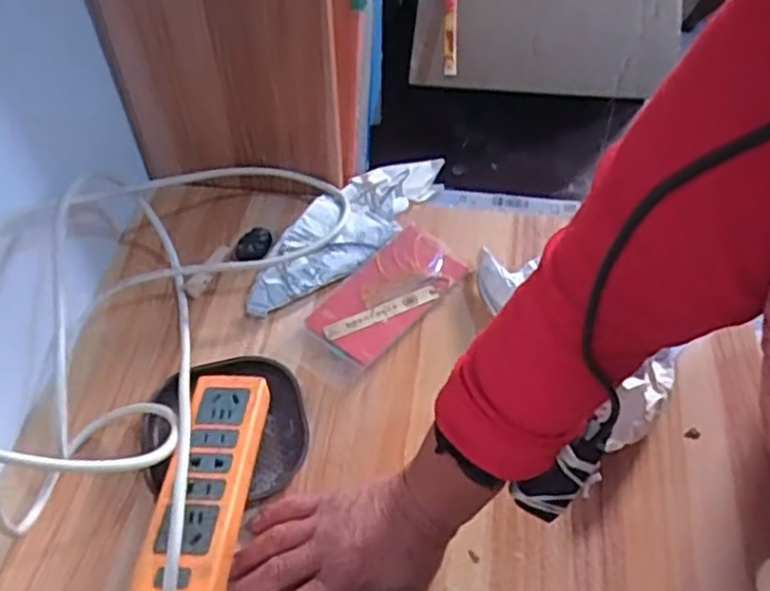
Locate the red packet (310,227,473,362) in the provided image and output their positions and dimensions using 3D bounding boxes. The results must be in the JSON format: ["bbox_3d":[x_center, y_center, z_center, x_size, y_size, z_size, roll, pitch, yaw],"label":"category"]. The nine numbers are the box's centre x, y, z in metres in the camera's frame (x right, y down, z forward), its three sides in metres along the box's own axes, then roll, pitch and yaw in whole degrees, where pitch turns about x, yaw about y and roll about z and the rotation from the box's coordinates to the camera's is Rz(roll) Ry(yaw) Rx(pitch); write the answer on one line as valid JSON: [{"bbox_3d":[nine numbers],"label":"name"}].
[{"bbox_3d":[0.002,-0.003,0.651,0.076,0.012,0.142,33,60,25],"label":"red packet"}]

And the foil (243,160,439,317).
[{"bbox_3d":[-0.034,-0.070,0.692,0.077,0.028,0.242,29,58,23],"label":"foil"}]

